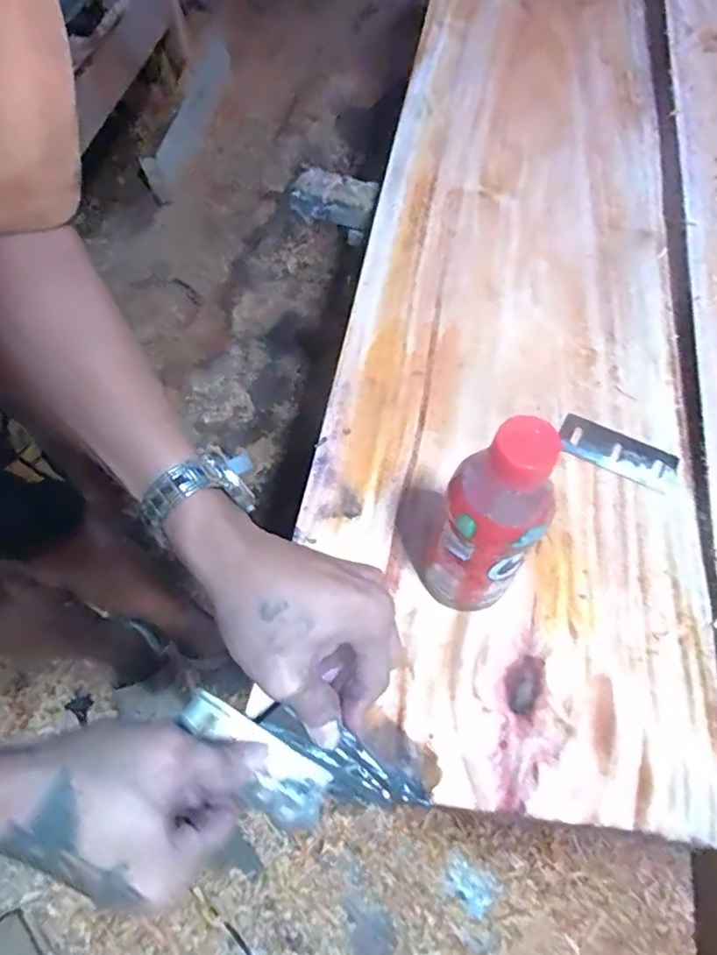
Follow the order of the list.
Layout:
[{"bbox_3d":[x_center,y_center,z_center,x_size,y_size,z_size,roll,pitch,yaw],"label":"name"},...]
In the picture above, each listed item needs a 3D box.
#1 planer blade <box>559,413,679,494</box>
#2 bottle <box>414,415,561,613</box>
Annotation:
[{"bbox_3d":[0.200,-0.019,0.457,0.089,0.006,0.040,25,63,12],"label":"planer blade"},{"bbox_3d":[0.068,0.023,0.335,0.061,0.178,0.067,20,62,10],"label":"bottle"}]

